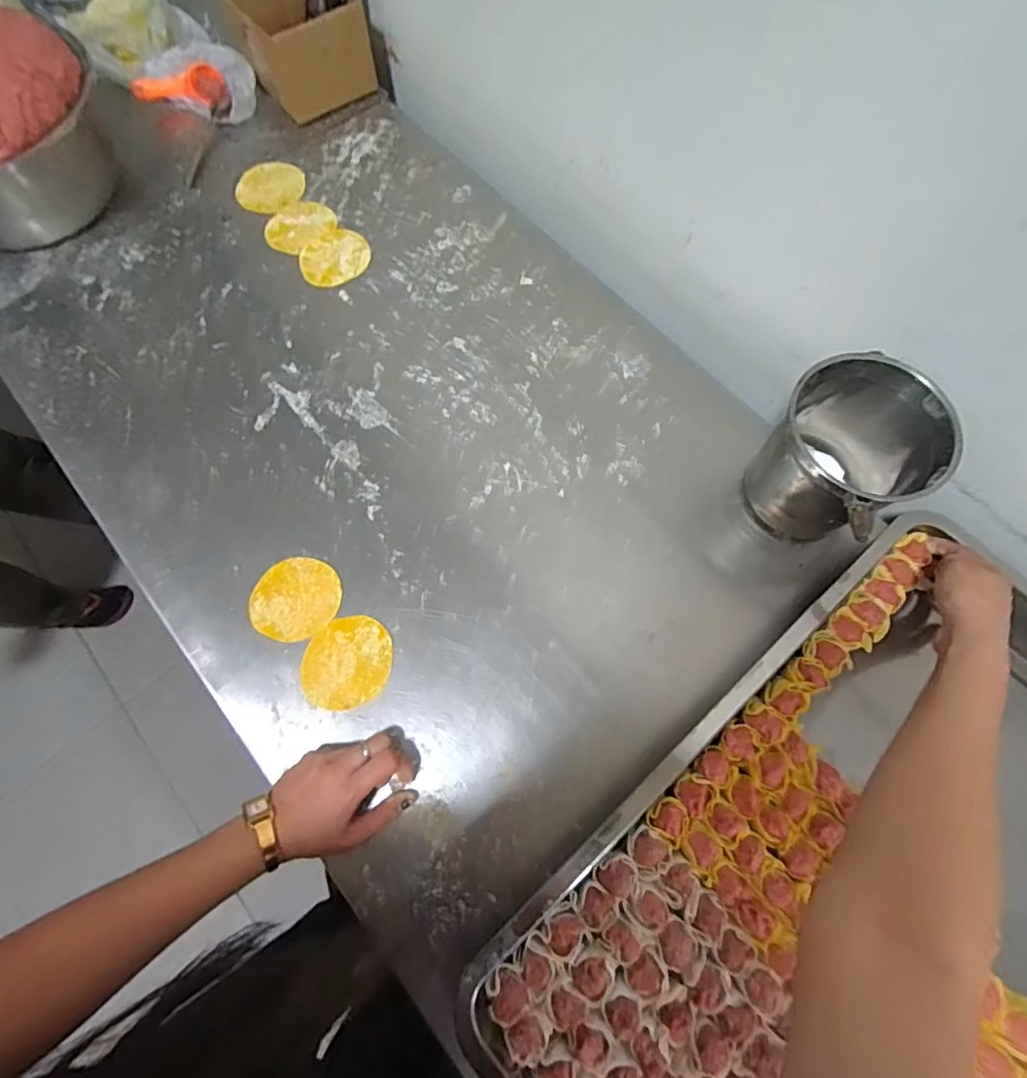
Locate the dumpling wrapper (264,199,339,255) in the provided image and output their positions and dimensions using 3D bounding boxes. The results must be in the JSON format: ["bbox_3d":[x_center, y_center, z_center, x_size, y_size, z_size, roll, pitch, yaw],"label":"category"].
[{"bbox_3d":[-0.274,-0.401,0.705,0.087,0.004,0.087,0,71,-1],"label":"dumpling wrapper"}]

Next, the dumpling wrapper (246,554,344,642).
[{"bbox_3d":[-0.213,0.058,0.536,0.084,0.004,0.080,-13,72,-5],"label":"dumpling wrapper"}]

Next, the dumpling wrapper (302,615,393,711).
[{"bbox_3d":[-0.155,0.115,0.513,0.082,0.004,0.079,0,71,-1],"label":"dumpling wrapper"}]

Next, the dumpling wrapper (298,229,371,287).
[{"bbox_3d":[-0.224,-0.354,0.689,0.089,0.005,0.080,-30,74,-10],"label":"dumpling wrapper"}]

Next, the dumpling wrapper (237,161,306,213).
[{"bbox_3d":[-0.316,-0.458,0.717,0.084,0.004,0.083,0,73,-3],"label":"dumpling wrapper"}]

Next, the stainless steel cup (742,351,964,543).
[{"bbox_3d":[0.297,-0.075,0.517,0.124,0.145,0.126,0,71,-1],"label":"stainless steel cup"}]

